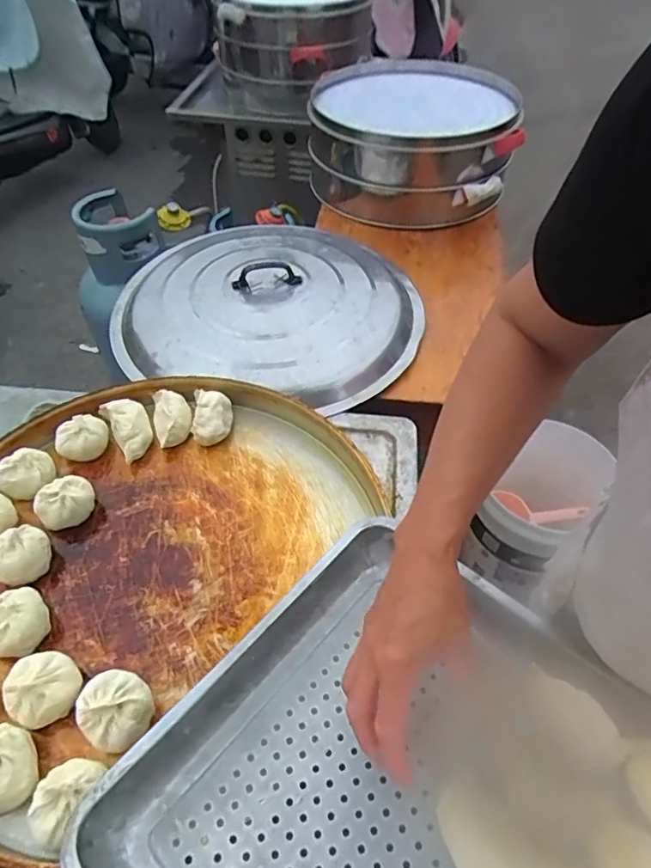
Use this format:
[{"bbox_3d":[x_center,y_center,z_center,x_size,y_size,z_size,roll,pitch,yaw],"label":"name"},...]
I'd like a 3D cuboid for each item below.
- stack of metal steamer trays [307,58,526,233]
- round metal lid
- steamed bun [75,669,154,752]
[{"bbox_3d":[0.191,-0.678,1.259,0.415,0.214,0.412,7,50,9],"label":"stack of metal steamer trays"},{"bbox_3d":[-0.098,-0.267,1.002,0.518,0.081,0.518,-2,49,2],"label":"round metal lid"},{"bbox_3d":[-0.200,0.264,0.513,0.061,0.054,0.063,-2,49,2],"label":"steamed bun"}]

